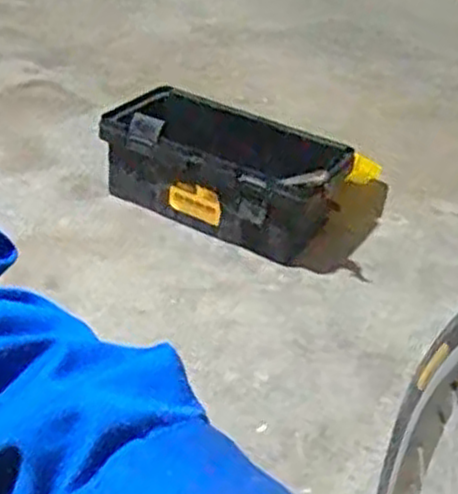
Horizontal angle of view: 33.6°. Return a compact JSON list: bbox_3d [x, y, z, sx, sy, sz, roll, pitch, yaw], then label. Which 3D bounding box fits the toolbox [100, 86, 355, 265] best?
[{"bbox_3d":[-0.001,-0.148,1.470,0.471,0.213,0.241,16,34,18],"label":"toolbox"}]

